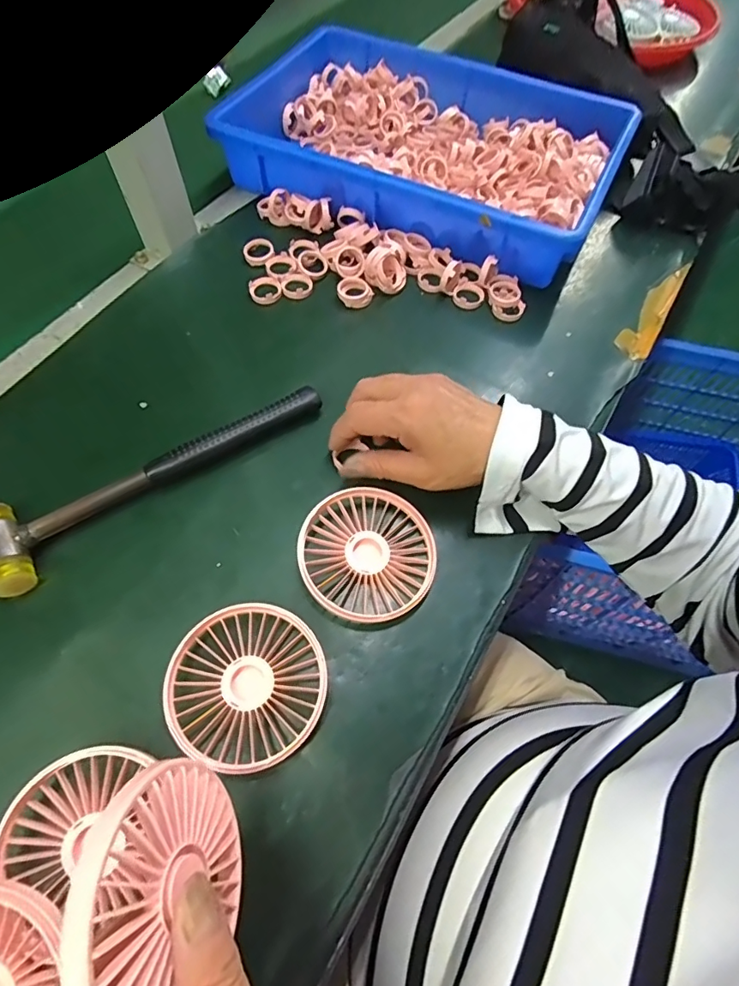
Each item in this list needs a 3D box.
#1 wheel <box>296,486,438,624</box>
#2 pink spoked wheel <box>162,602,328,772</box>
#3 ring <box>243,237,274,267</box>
[{"bbox_3d":[-0.001,0.040,0.325,0.086,0.019,0.085,0,63,-1],"label":"wheel"},{"bbox_3d":[-0.070,0.110,0.288,0.086,0.018,0.085,2,63,0],"label":"pink spoked wheel"},{"bbox_3d":[-0.103,-0.225,0.461,0.028,0.005,0.031,-11,64,-6],"label":"ring"}]

